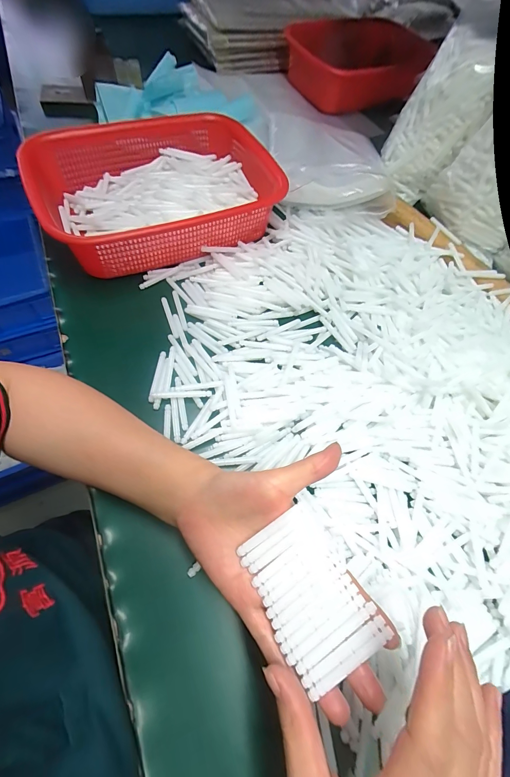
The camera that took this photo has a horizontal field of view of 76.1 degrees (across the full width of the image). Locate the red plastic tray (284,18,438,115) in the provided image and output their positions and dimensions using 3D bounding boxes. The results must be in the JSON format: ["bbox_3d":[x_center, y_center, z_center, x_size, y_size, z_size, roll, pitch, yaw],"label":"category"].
[{"bbox_3d":[0.184,-0.638,0.644,0.243,0.079,0.218,-7,65,-6],"label":"red plastic tray"}]

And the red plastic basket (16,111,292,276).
[{"bbox_3d":[-0.112,-0.254,0.418,0.281,0.076,0.201,-24,67,-13],"label":"red plastic basket"}]

